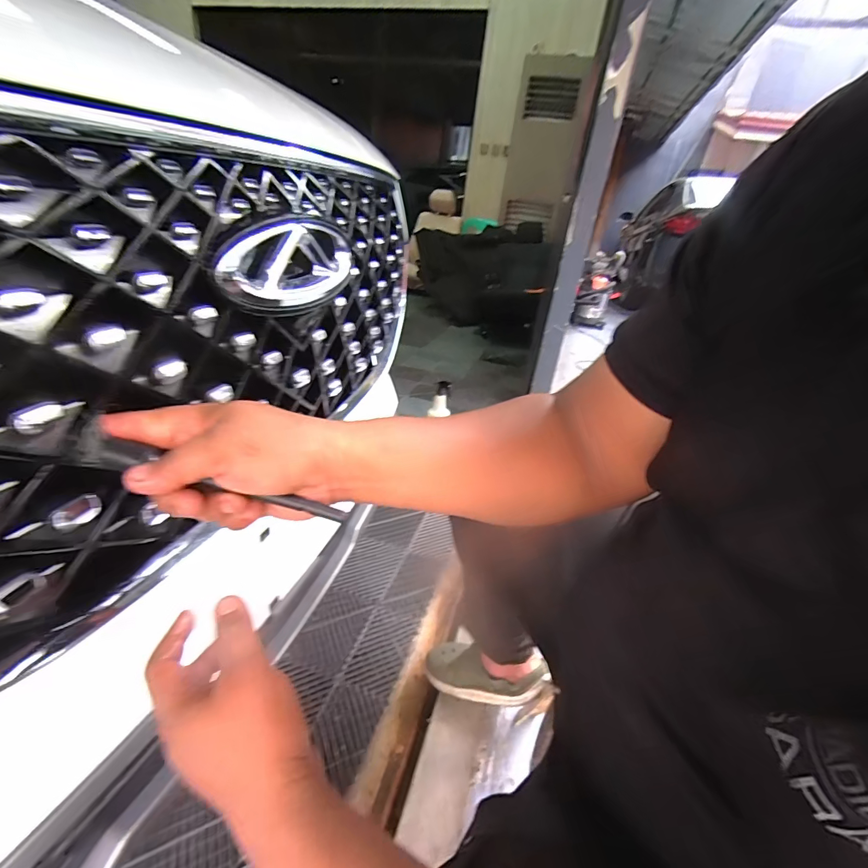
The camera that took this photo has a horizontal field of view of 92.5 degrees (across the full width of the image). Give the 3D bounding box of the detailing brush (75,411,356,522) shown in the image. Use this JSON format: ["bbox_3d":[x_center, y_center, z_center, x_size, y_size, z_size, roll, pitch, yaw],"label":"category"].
[{"bbox_3d":[-0.143,0.028,0.276,0.174,0.024,0.018,17,30,-7],"label":"detailing brush"}]

